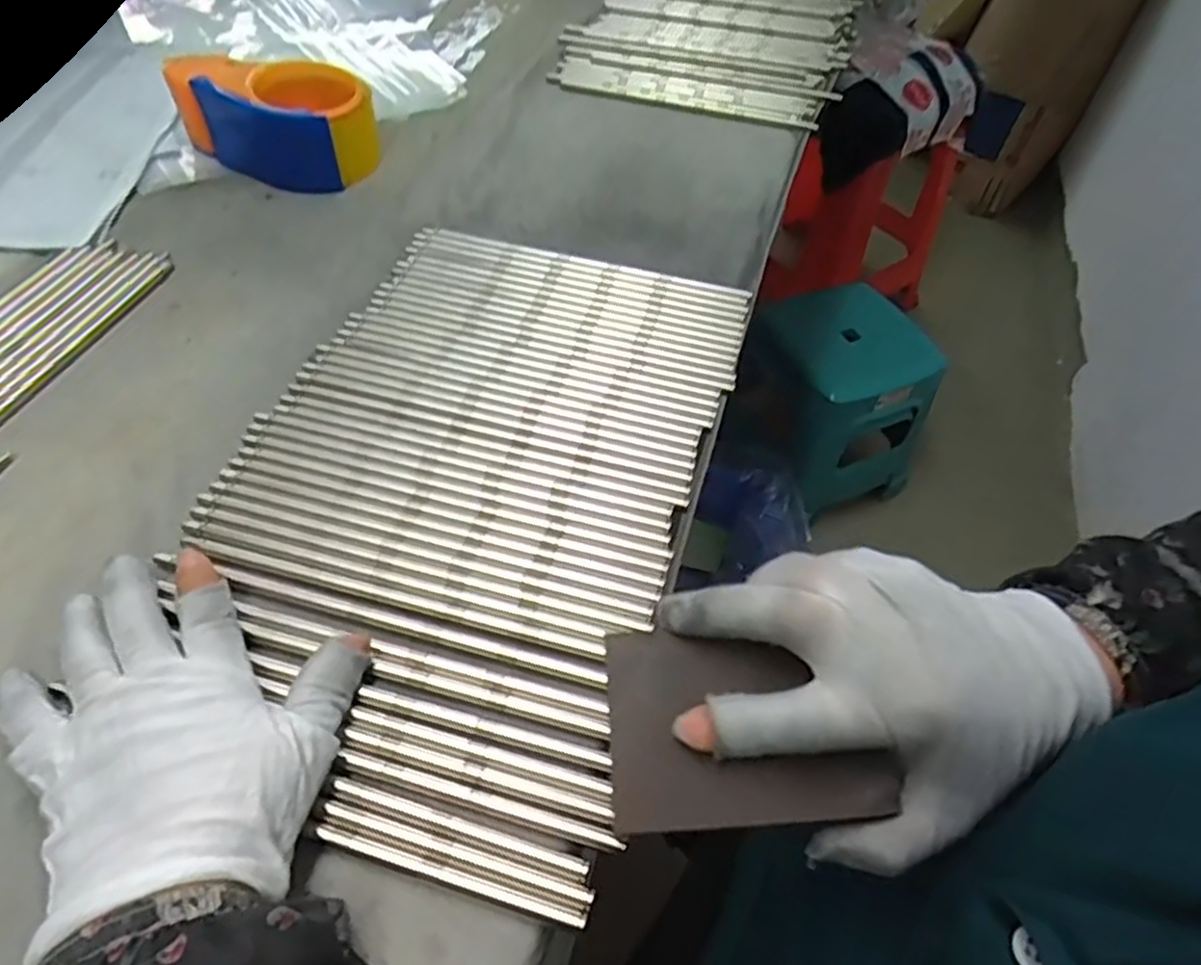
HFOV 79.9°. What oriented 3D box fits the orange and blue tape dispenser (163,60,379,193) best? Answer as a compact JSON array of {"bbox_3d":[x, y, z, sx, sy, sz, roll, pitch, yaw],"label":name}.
[{"bbox_3d":[-0.235,-0.266,0.520,0.136,0.069,0.078,9,52,4],"label":"orange and blue tape dispenser"}]

